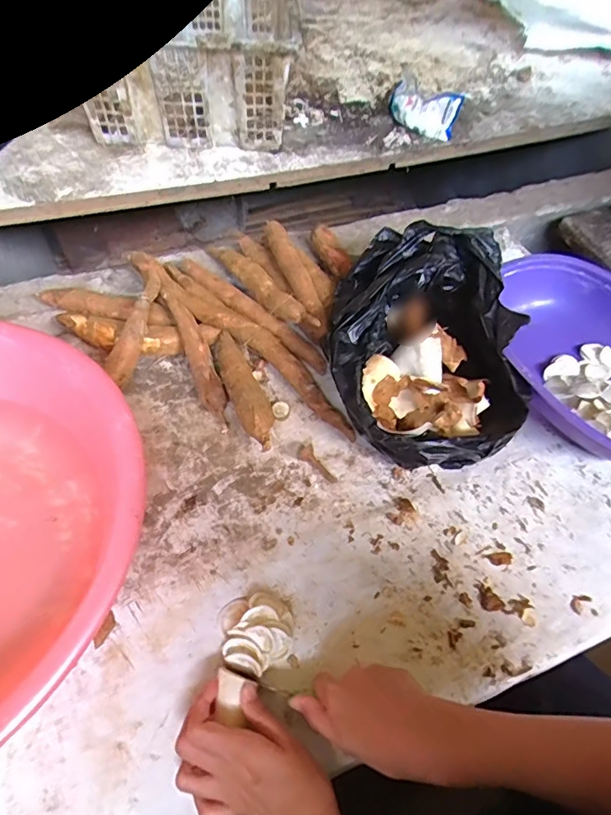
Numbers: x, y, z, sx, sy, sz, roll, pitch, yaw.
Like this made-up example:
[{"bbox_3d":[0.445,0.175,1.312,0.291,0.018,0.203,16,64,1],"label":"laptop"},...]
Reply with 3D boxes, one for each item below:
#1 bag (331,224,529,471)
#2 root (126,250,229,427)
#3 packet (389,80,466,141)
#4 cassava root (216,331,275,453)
[{"bbox_3d":[0.135,-0.067,0.573,0.202,0.106,0.276,3,56,0],"label":"bag"},{"bbox_3d":[-0.154,-0.103,0.627,0.035,0.051,0.275,-23,60,-17],"label":"root"},{"bbox_3d":[0.202,-0.509,0.874,0.122,0.068,0.049,20,59,10],"label":"packet"},{"bbox_3d":[-0.070,-0.026,0.583,0.040,0.040,0.168,-17,58,-13],"label":"cassava root"}]

